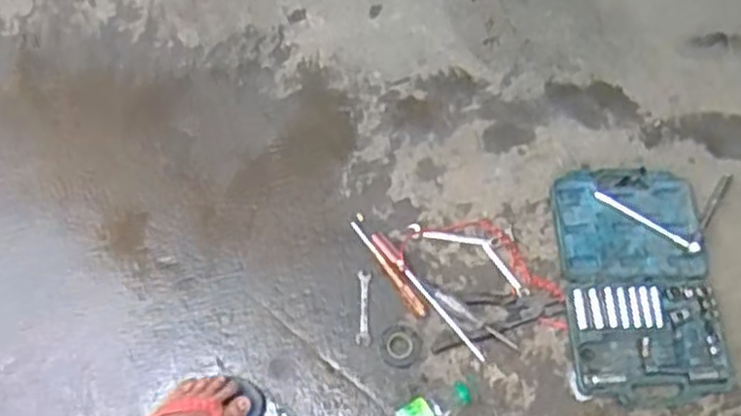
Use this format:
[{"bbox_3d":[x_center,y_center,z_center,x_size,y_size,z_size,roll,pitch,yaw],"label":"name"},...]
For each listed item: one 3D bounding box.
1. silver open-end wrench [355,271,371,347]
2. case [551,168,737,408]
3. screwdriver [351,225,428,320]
[{"bbox_3d":[-0.011,0.164,1.240,0.023,0.004,0.123,1,70,0],"label":"silver open-end wrench"},{"bbox_3d":[0.420,0.115,1.196,0.230,0.036,0.371,-3,70,-2],"label":"case"},{"bbox_3d":[0.028,0.095,1.208,0.017,0.016,0.189,-33,74,-12],"label":"screwdriver"}]

